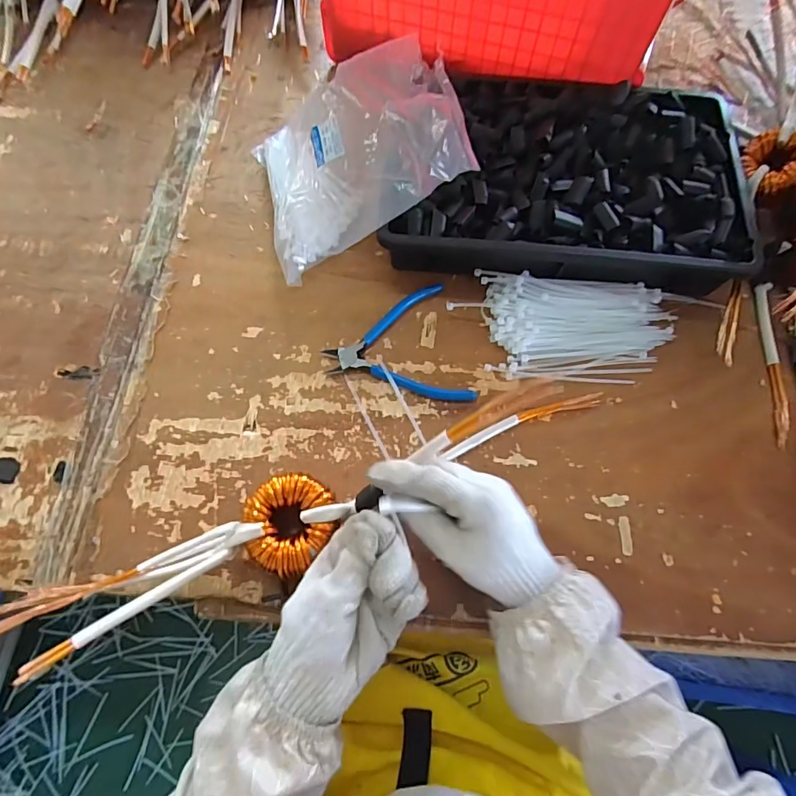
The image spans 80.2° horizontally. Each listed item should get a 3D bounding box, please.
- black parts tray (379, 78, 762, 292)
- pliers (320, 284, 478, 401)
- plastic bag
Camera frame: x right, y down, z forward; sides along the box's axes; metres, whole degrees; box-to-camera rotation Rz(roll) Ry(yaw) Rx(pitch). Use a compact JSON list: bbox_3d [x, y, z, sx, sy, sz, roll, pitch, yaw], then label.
[{"bbox_3d":[0.179,-0.233,0.512,0.349,0.066,0.242,8,69,2],"label":"black parts tray"},{"bbox_3d":[-0.004,-0.044,0.464,0.131,0.011,0.127,-14,70,-6],"label":"pliers"},{"bbox_3d":[-0.042,-0.255,0.483,0.206,0.134,0.199,-13,70,-6],"label":"plastic bag"}]

